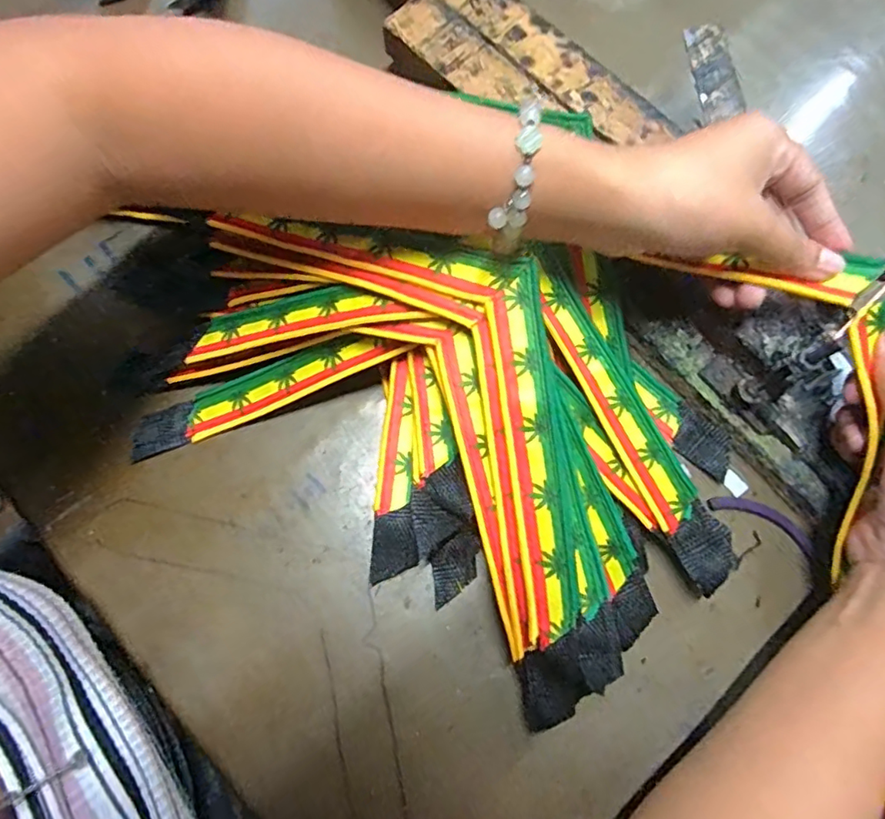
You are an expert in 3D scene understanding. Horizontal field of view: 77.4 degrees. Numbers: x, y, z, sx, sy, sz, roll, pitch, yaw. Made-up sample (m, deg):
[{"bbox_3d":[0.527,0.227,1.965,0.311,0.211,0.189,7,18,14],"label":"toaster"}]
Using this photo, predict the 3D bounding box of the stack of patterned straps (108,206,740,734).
[{"bbox_3d":[-0.015,0.000,0.295,0.358,0.077,0.195,32,78,6],"label":"stack of patterned straps"}]

